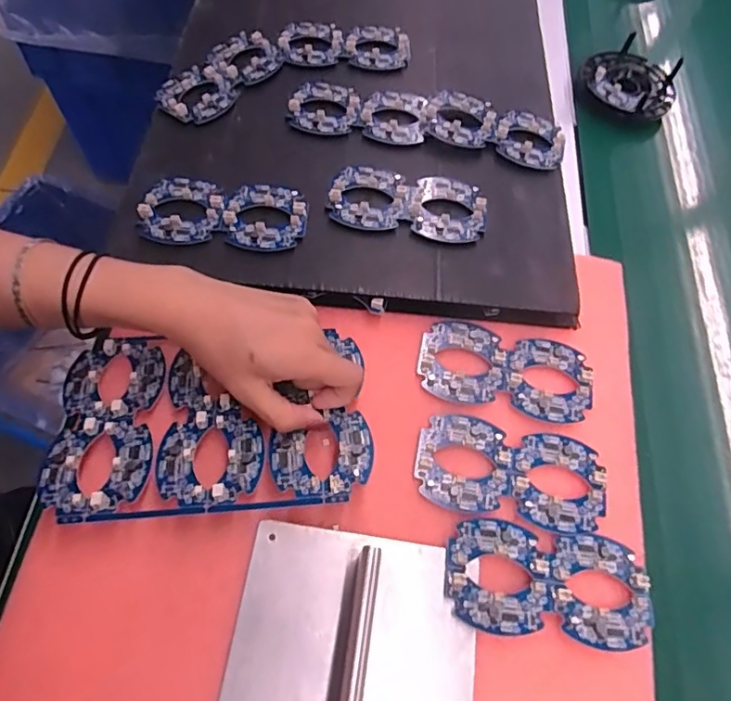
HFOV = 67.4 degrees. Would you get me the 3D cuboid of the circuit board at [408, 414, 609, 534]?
[{"bbox_3d":[0.098,0.082,0.375,0.125,0.004,0.068,11,62,1],"label":"circuit board"}]

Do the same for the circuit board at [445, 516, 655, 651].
[{"bbox_3d":[0.113,0.143,0.338,0.125,0.011,0.065,8,62,-1],"label":"circuit board"}]

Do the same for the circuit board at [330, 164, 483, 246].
[{"bbox_3d":[0.035,-0.121,0.450,0.125,0.012,0.063,9,62,0],"label":"circuit board"}]

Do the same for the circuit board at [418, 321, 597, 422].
[{"bbox_3d":[0.105,0.014,0.411,0.126,0.004,0.068,12,62,1],"label":"circuit board"}]

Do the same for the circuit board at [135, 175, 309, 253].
[{"bbox_3d":[-0.111,-0.107,0.434,0.128,0.014,0.063,6,62,-2],"label":"circuit board"}]

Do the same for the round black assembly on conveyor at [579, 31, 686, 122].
[{"bbox_3d":[0.278,-0.283,0.574,0.093,0.026,0.104,35,65,13],"label":"round black assembly on conveyor"}]

